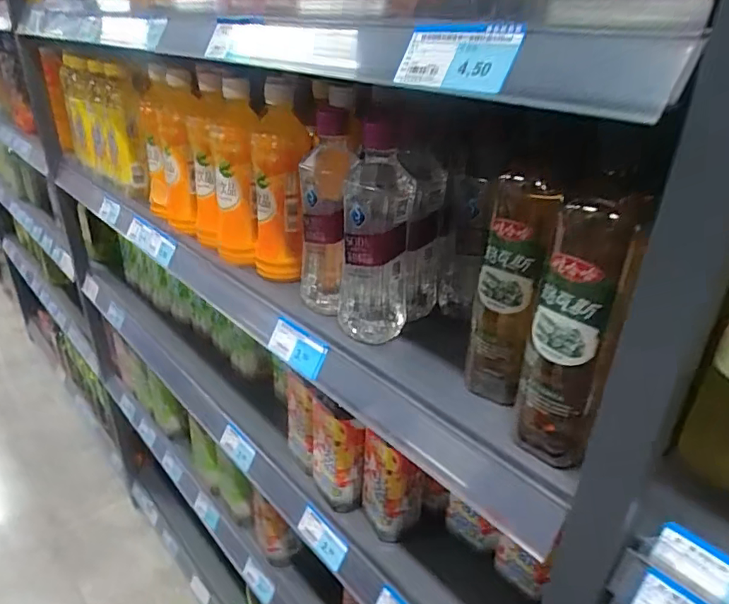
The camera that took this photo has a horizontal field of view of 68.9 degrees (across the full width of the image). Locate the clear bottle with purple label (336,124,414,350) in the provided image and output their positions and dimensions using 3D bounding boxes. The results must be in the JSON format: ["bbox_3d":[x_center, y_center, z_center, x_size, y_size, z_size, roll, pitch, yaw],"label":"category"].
[{"bbox_3d":[0.016,-0.057,0.495,0.077,0.176,0.074,1,28,0],"label":"clear bottle with purple label"}]

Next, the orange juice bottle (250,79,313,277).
[{"bbox_3d":[-0.096,-0.129,0.597,0.066,0.198,0.065,-3,28,-8],"label":"orange juice bottle"}]

